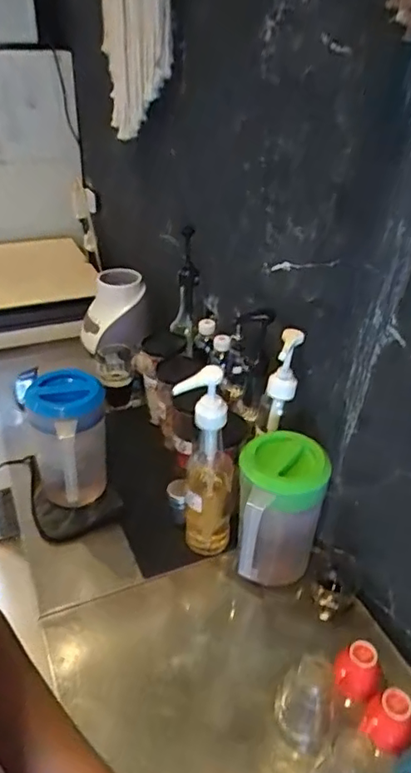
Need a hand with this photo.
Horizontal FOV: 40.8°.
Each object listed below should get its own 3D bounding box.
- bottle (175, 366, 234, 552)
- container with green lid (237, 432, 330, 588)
[{"bbox_3d":[0.003,0.113,0.846,0.075,0.342,0.070,3,34,3],"label":"bottle"},{"bbox_3d":[0.108,0.193,0.824,0.116,0.209,0.137,1,34,-1],"label":"container with green lid"}]

